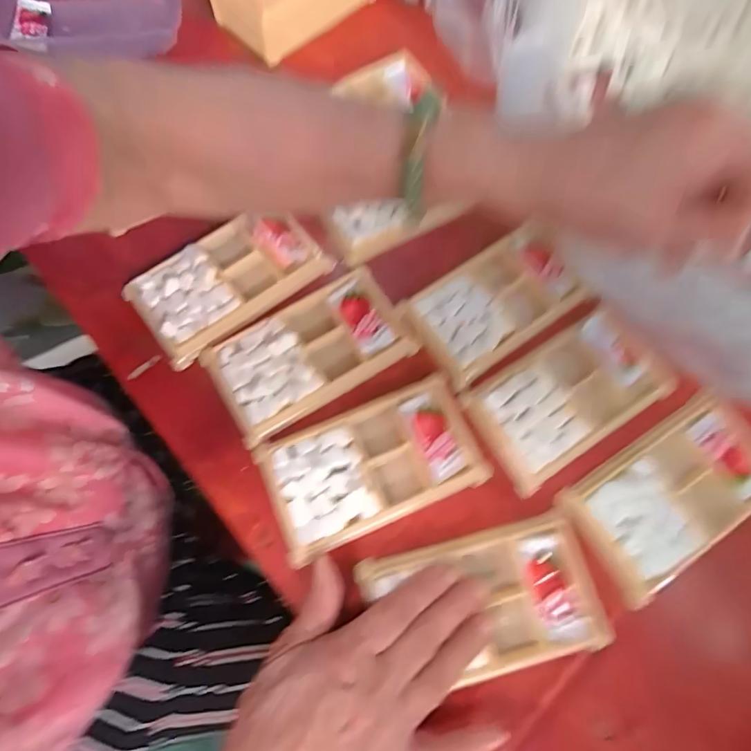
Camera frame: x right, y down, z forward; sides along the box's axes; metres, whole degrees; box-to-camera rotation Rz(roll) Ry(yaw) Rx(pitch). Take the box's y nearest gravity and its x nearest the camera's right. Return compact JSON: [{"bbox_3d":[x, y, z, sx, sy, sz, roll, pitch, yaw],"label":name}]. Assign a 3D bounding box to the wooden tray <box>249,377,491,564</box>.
[{"bbox_3d":[-0.001,0.058,0.281,0.139,0.012,0.074,-21,76,-9],"label":"wooden tray"}]

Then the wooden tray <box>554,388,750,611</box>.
[{"bbox_3d":[0.198,0.075,0.282,0.141,0.008,0.076,-32,78,-12],"label":"wooden tray"}]

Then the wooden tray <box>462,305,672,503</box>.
[{"bbox_3d":[0.136,0.012,0.301,0.135,0.011,0.077,-29,77,-11],"label":"wooden tray"}]

